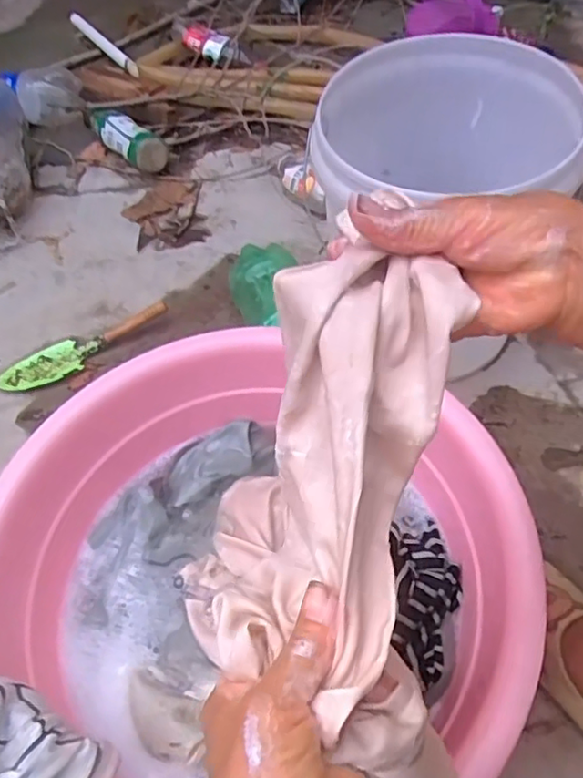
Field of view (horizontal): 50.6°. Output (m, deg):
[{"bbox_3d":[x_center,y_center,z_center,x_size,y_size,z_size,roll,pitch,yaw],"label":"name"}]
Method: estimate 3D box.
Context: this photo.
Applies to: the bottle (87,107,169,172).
[{"bbox_3d":[-0.309,-0.463,1.142,0.066,0.071,0.198,-40,61,-20],"label":"bottle"}]

